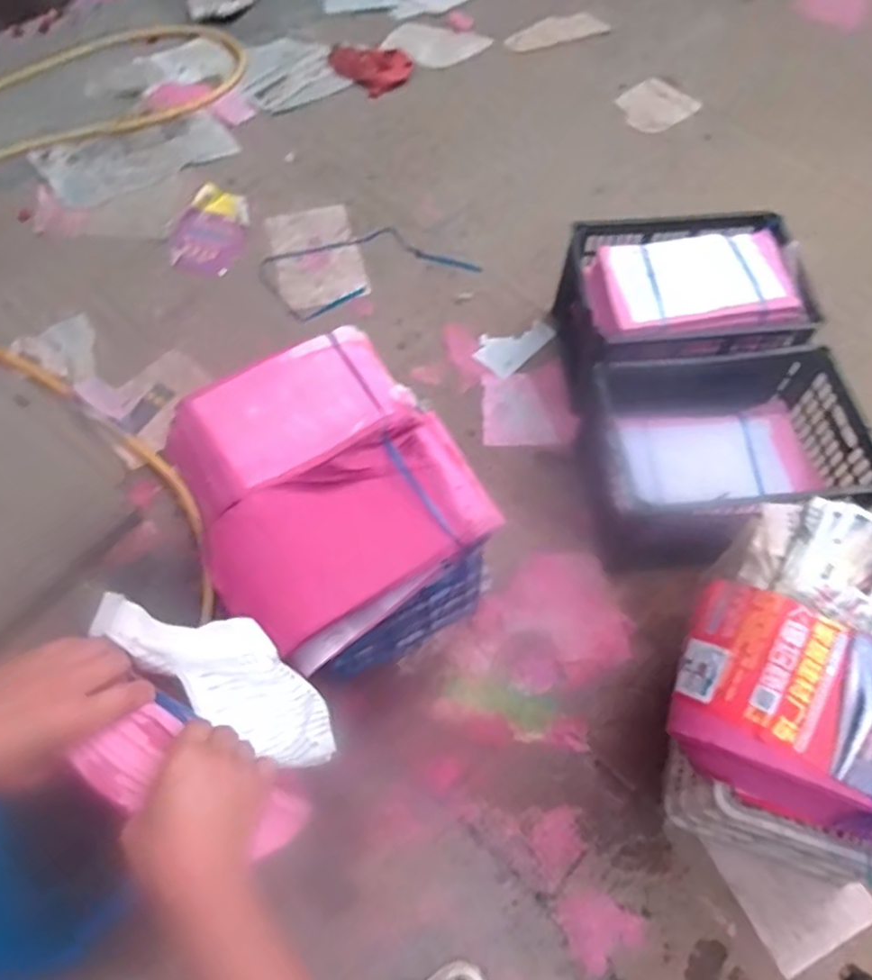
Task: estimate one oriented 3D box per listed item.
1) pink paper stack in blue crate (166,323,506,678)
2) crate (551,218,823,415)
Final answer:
[{"bbox_3d":[-0.175,0.037,1.224,0.405,0.375,0.512,-25,65,-13],"label":"pink paper stack in blue crate"},{"bbox_3d":[0.539,-0.392,1.548,0.479,0.258,0.381,-2,62,-2],"label":"crate"}]

